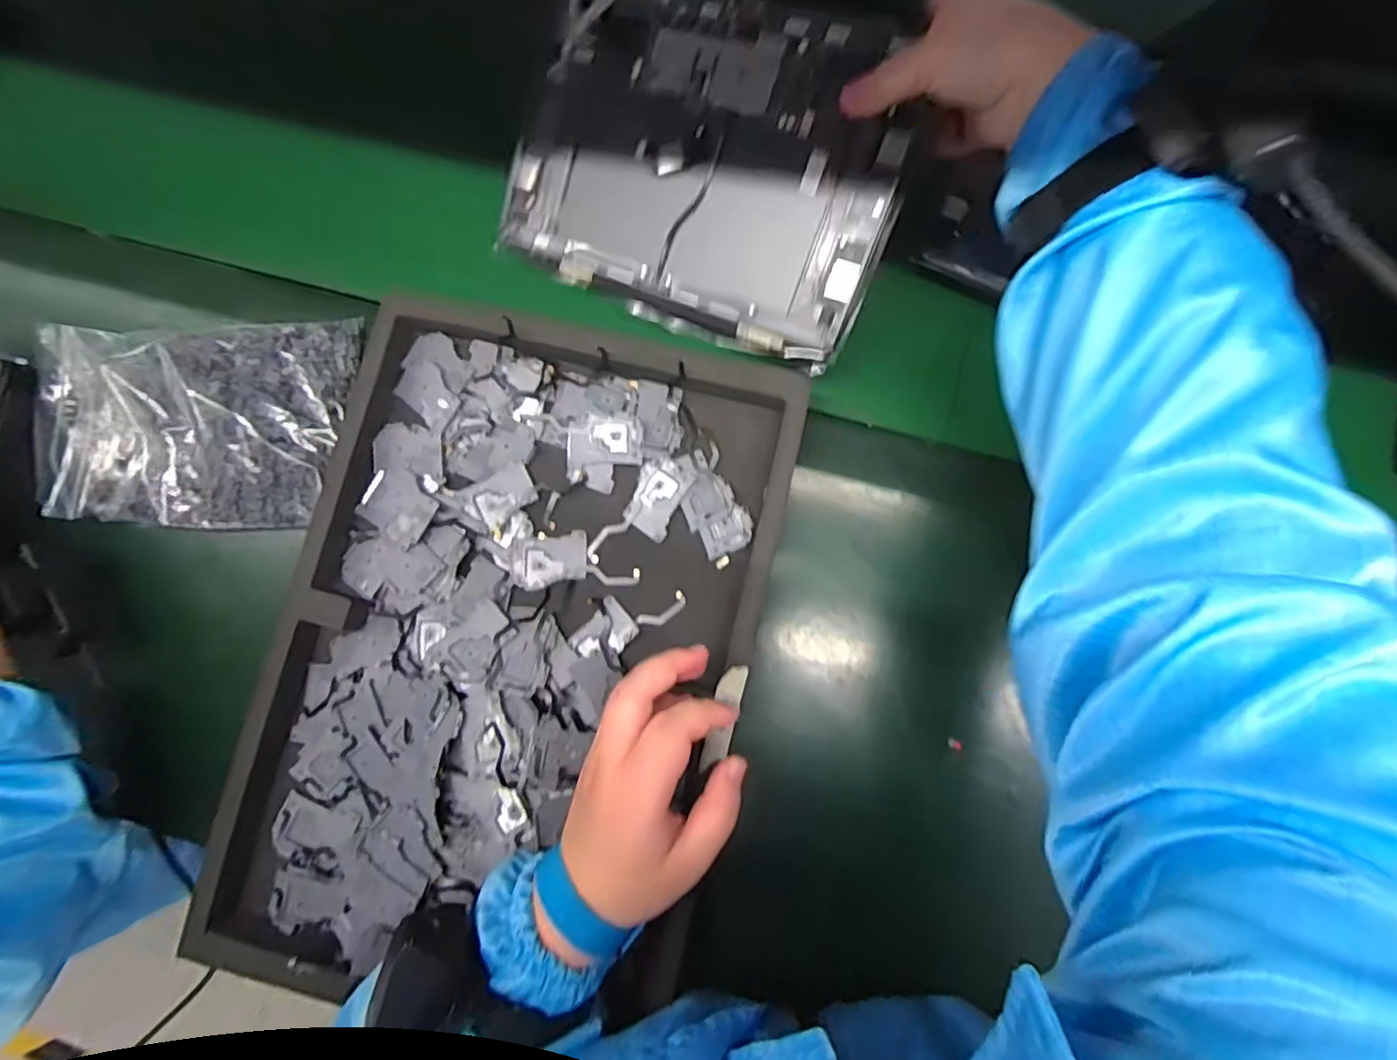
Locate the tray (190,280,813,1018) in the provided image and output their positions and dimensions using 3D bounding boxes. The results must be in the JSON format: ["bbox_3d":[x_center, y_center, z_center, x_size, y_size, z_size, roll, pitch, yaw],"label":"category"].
[{"bbox_3d":[-0.111,0.070,0.386,0.281,0.042,0.400,12,78,4],"label":"tray"}]

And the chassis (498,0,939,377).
[{"bbox_3d":[-0.003,-0.225,0.391,0.251,0.009,0.182,25,109,16],"label":"chassis"}]

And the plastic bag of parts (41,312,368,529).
[{"bbox_3d":[-0.358,-0.078,0.442,0.216,0.027,0.145,1,79,3],"label":"plastic bag of parts"}]

